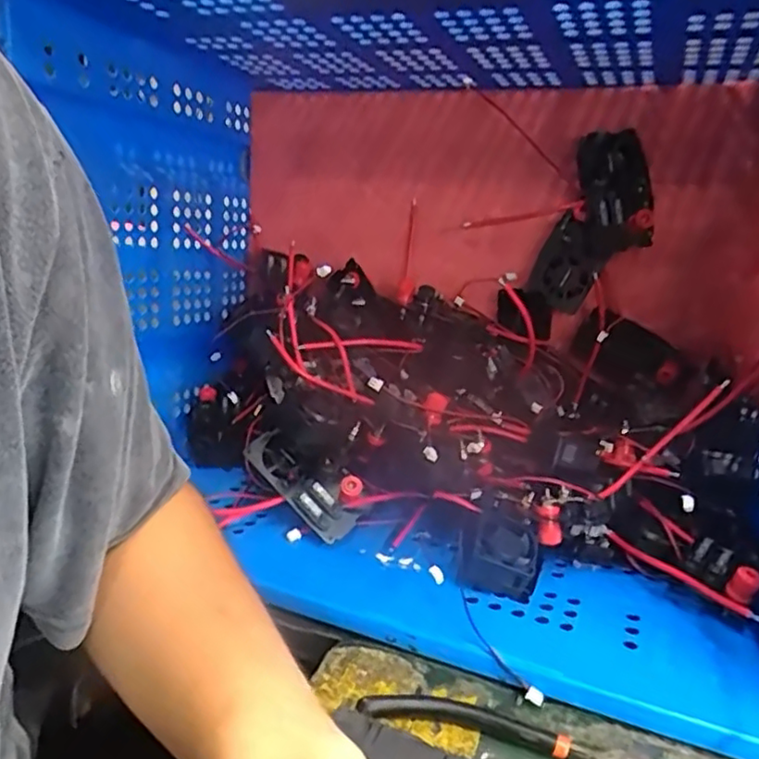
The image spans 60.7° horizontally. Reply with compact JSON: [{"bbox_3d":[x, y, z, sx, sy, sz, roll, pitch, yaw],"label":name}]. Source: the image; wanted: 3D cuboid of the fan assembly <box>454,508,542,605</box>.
[{"bbox_3d":[0.081,0.117,0.434,0.051,0.035,0.049,7,18,12],"label":"fan assembly"}]

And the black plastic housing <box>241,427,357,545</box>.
[{"bbox_3d":[-0.058,0.076,0.475,0.095,0.024,0.027,42,34,17],"label":"black plastic housing"}]

